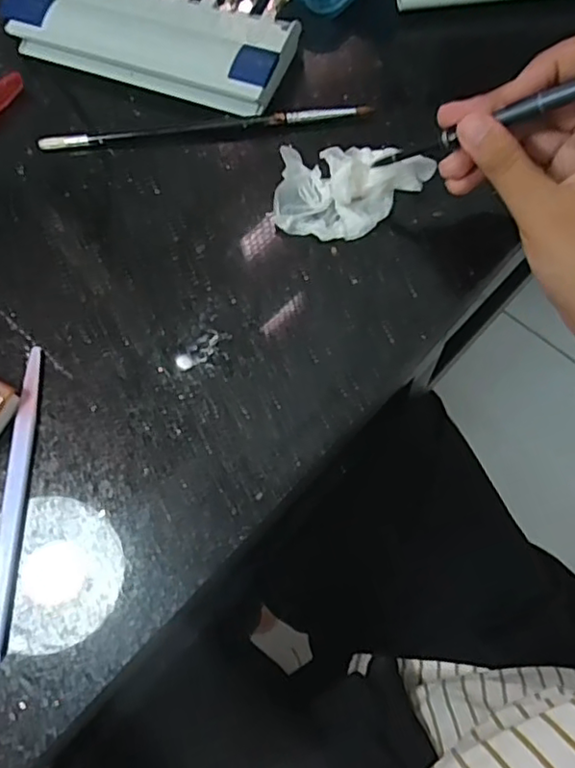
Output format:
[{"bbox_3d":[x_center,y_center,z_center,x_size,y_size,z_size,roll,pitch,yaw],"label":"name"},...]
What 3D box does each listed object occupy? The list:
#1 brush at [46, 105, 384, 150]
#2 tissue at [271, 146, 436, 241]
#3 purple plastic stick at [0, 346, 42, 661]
[{"bbox_3d":[-0.047,-0.144,0.340,0.182,0.011,0.009,-4,72,-1],"label":"brush"},{"bbox_3d":[0.033,-0.100,0.314,0.076,0.018,0.052,7,71,10],"label":"tissue"},{"bbox_3d":[-0.124,0.048,0.276,0.010,0.007,0.138,-4,70,6],"label":"purple plastic stick"}]

